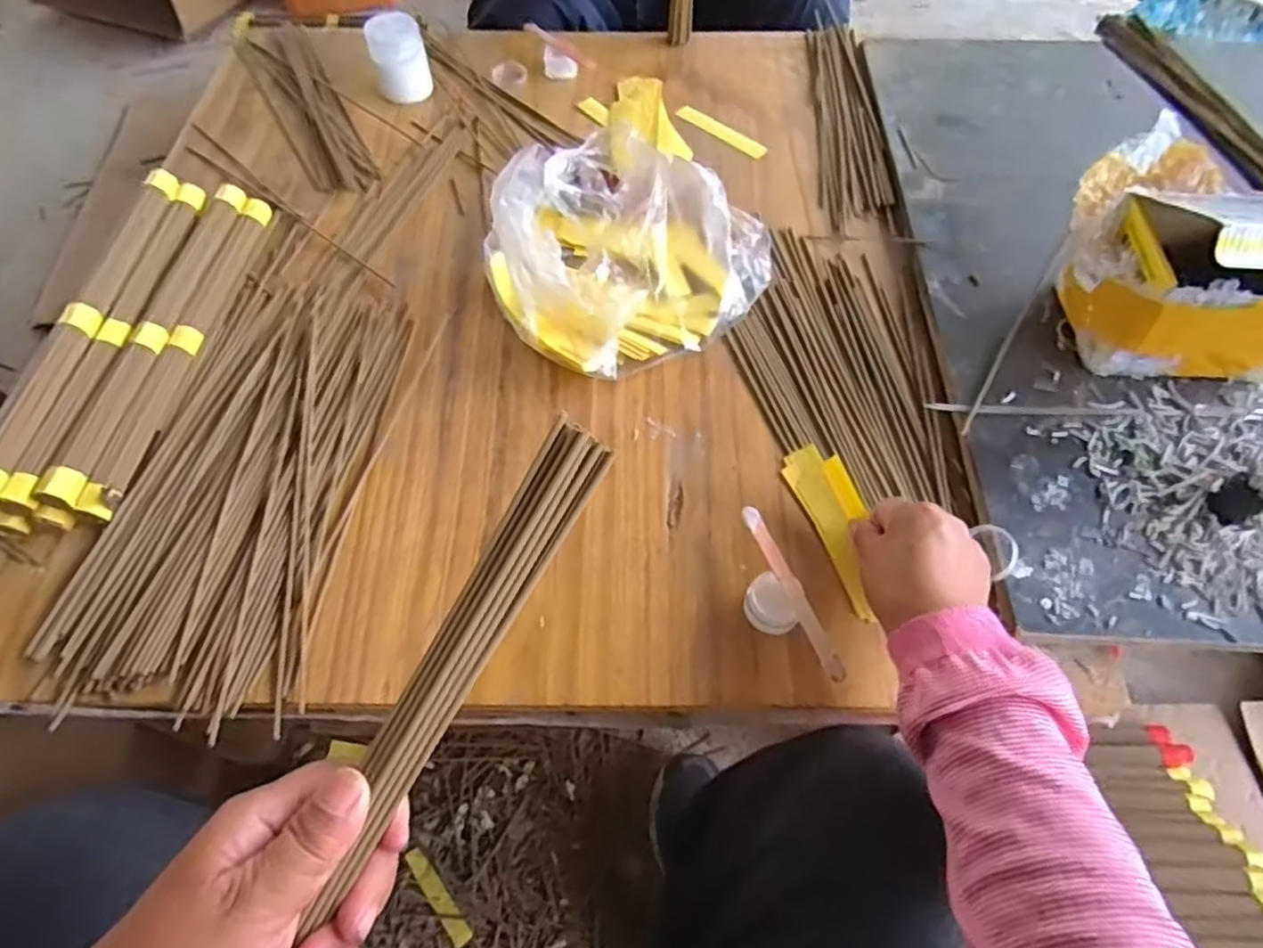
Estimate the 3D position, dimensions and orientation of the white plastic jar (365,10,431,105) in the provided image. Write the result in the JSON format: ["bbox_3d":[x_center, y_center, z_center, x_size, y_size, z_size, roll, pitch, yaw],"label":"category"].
[{"bbox_3d":[-0.247,-0.442,0.738,0.057,0.067,0.062,-13,60,-7],"label":"white plastic jar"}]

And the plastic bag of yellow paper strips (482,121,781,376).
[{"bbox_3d":[-0.006,-0.208,0.578,0.232,0.105,0.216,-28,63,-16],"label":"plastic bag of yellow paper strips"}]

